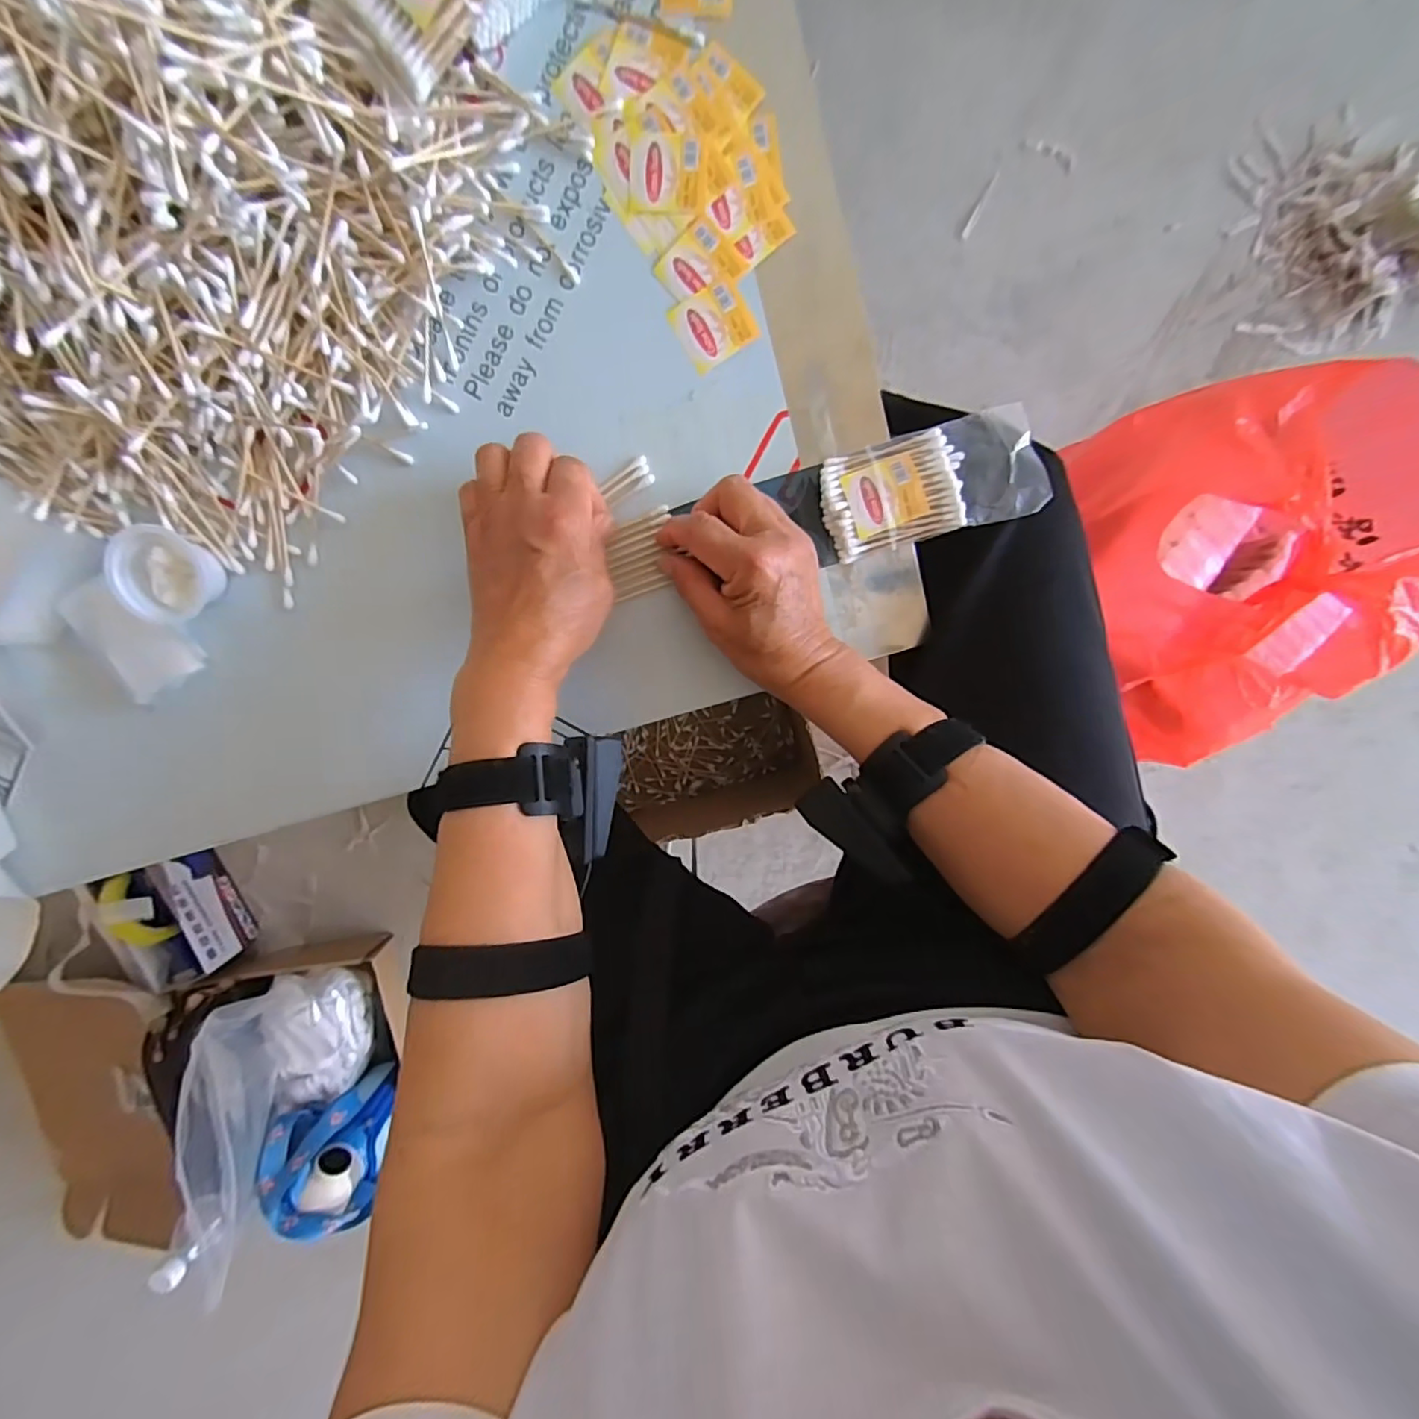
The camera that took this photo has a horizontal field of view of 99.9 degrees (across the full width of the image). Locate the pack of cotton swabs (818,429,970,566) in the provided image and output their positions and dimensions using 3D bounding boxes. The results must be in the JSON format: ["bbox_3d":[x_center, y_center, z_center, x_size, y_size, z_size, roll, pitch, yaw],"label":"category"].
[{"bbox_3d":[0.110,-0.129,0.356,0.080,0.017,0.059,-15,98,1],"label":"pack of cotton swabs"}]

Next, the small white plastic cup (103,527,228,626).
[{"bbox_3d":[-0.314,-0.079,0.344,0.051,0.022,0.049,0,98,-1],"label":"small white plastic cup"}]

